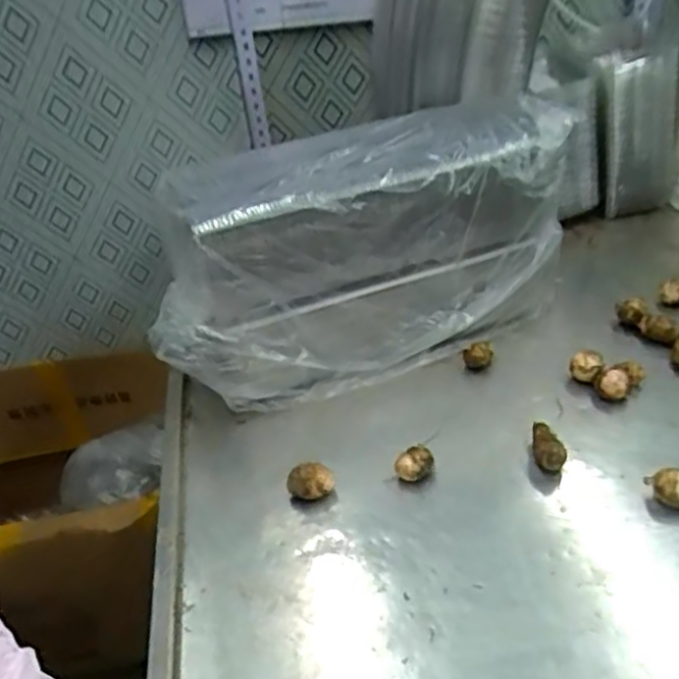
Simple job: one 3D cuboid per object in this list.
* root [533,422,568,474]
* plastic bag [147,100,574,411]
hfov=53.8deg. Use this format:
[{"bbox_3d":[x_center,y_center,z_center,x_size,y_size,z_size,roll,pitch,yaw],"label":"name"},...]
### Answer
[{"bbox_3d":[0.229,0.122,0.734,0.032,0.038,0.055,1,38,12],"label":"root"},{"bbox_3d":[0.027,-0.097,0.831,0.511,0.257,0.166,-17,38,-11],"label":"plastic bag"}]

